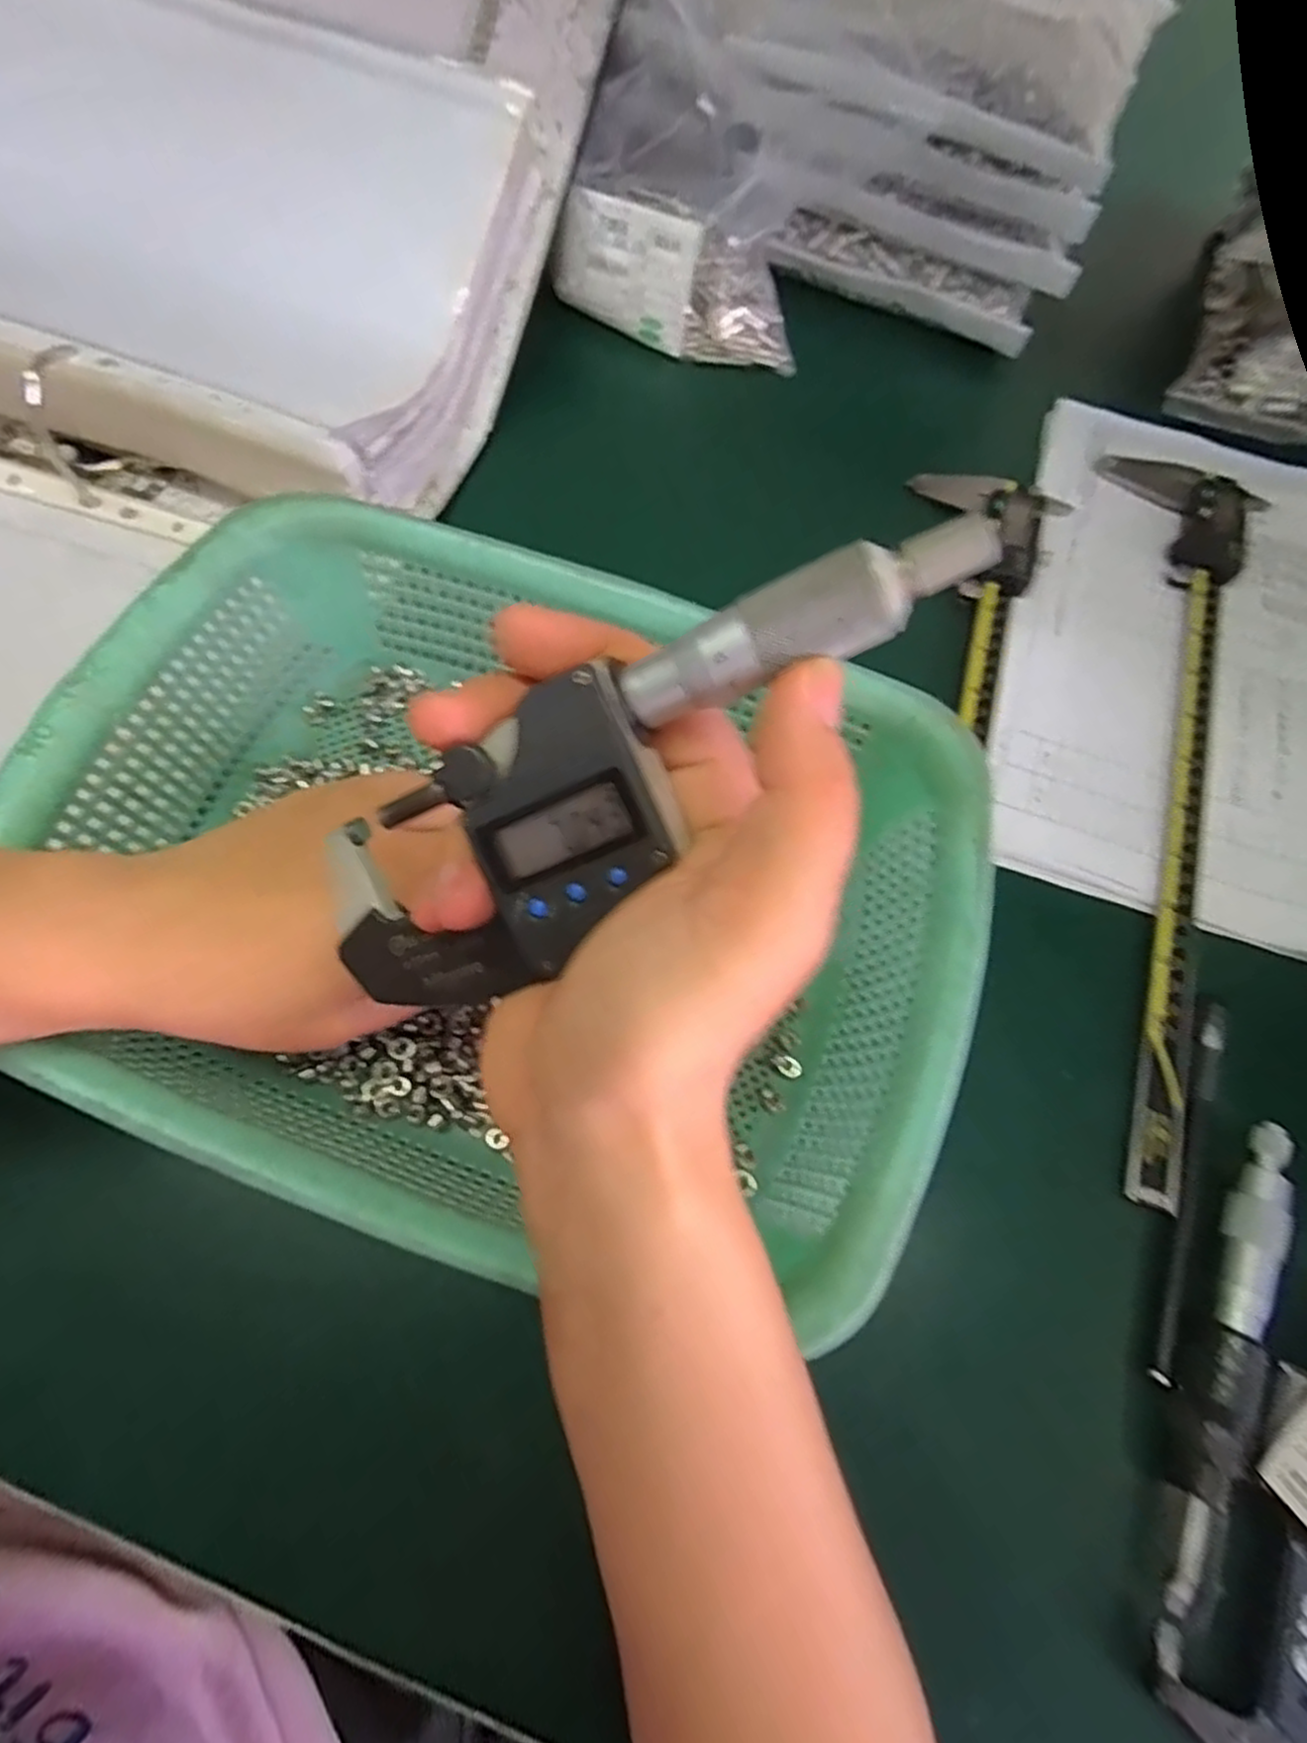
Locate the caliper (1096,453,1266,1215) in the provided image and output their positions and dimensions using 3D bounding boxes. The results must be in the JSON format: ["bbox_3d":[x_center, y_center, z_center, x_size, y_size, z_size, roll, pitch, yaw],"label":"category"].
[{"bbox_3d":[0.229,-0.054,0.338,0.073,0.021,0.381,17,66,6],"label":"caliper"}]

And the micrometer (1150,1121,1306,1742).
[{"bbox_3d":[0.201,0.180,0.246,0.055,0.024,0.179,24,69,4],"label":"micrometer"}]

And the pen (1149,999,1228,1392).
[{"bbox_3d":[0.198,0.112,0.278,0.010,0.006,0.138,22,69,4],"label":"pen"}]

